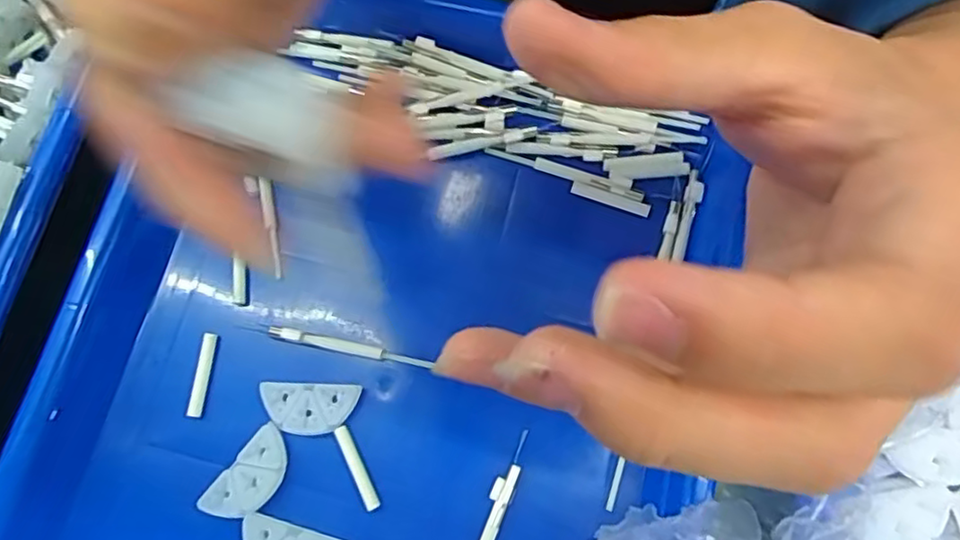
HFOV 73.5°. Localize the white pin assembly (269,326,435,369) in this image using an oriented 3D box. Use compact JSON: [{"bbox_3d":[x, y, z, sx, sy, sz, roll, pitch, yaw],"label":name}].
[{"bbox_3d":[-0.052,0.031,0.260,0.066,0.004,0.005,12,78,0],"label":"white pin assembly"}]

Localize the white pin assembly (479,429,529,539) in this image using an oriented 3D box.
[{"bbox_3d":[0.002,0.100,0.240,0.007,0.004,0.081,21,78,8],"label":"white pin assembly"}]

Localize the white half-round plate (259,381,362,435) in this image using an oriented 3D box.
[{"bbox_3d":[-0.068,0.054,0.253,0.038,0.004,0.020,1,76,3],"label":"white half-round plate"}]

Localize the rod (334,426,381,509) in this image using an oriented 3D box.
[{"bbox_3d":[-0.048,0.076,0.247,0.006,0.004,0.034,-26,76,-4],"label":"rod"}]

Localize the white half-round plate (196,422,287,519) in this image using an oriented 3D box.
[{"bbox_3d":[-0.088,0.080,0.245,0.020,0.004,0.038,38,80,11],"label":"white half-round plate"}]

